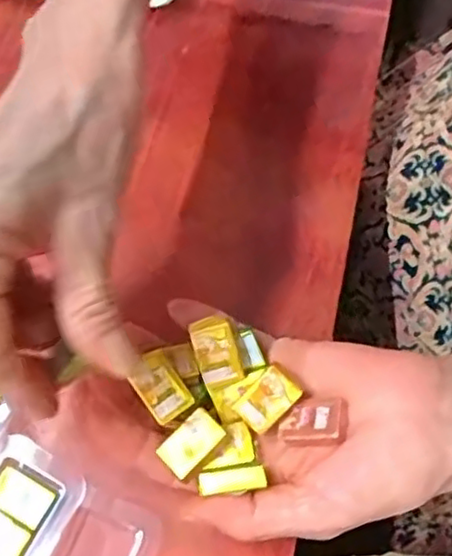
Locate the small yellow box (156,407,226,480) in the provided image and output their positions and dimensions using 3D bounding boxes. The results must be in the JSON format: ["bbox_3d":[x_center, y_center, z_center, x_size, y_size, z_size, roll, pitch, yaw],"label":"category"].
[{"bbox_3d":[-0.014,0.063,0.259,0.025,0.004,0.016,-42,73,-16],"label":"small yellow box"}]

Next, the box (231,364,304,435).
[{"bbox_3d":[0.016,0.048,0.263,0.027,0.004,0.017,-45,80,14],"label":"box"}]

